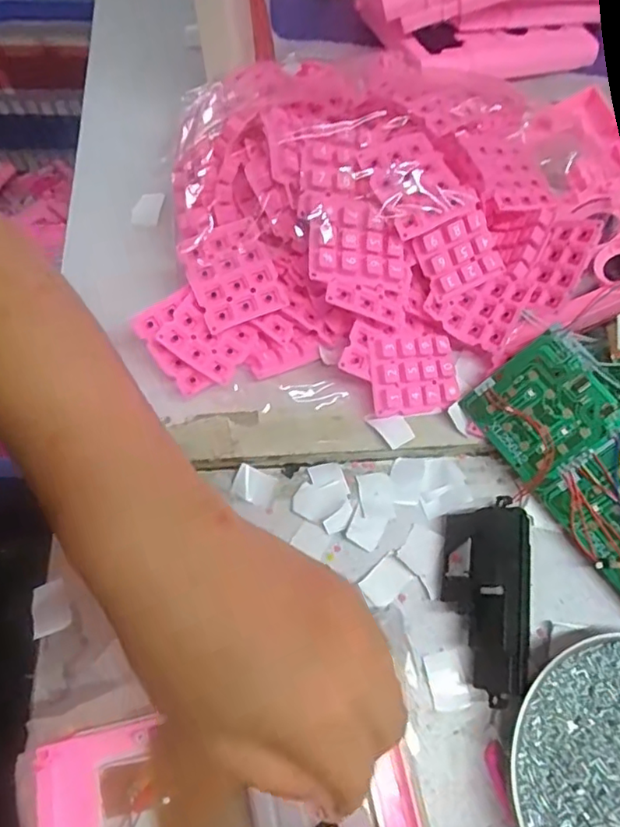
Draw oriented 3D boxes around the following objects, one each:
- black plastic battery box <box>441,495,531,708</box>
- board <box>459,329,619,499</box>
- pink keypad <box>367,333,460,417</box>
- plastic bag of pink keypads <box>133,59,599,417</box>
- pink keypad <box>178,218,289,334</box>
[{"bbox_3d":[0.097,0.100,0.317,0.046,0.019,0.101,-4,72,22],"label":"black plastic battery box"},{"bbox_3d":[0.136,0.000,0.339,0.069,0.005,0.069,-41,78,18],"label":"board"},{"bbox_3d":[0.064,-0.025,0.352,0.057,0.009,0.047,-7,87,-21],"label":"pink keypad"},{"bbox_3d":[0.041,-0.114,0.370,0.266,0.094,0.221,4,67,0],"label":"plastic bag of pink keypads"},{"bbox_3d":[-0.047,-0.083,0.347,0.050,0.006,0.057,-22,90,-5],"label":"pink keypad"}]

